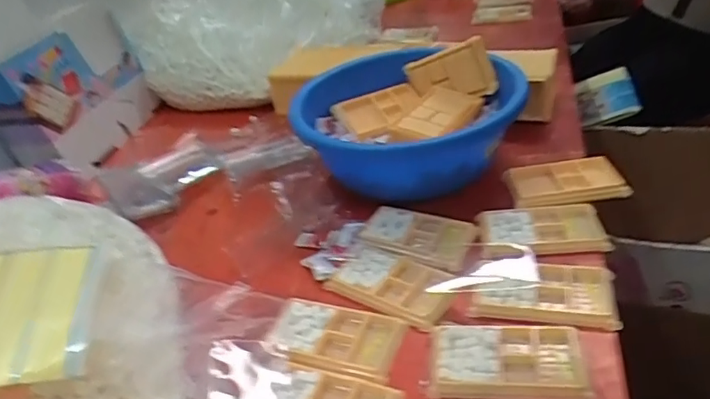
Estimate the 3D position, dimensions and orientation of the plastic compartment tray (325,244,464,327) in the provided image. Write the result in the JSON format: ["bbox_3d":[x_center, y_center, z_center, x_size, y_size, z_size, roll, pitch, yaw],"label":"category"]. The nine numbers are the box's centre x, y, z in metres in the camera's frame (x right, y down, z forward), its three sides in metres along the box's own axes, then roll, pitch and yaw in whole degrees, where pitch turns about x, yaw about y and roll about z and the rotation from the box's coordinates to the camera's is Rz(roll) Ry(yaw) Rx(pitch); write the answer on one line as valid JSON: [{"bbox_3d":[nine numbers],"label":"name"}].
[{"bbox_3d":[0.042,0.088,0.609,0.137,0.019,0.080,15,41,32],"label":"plastic compartment tray"}]

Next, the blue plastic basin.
[{"bbox_3d":[0.061,-0.110,0.800,0.320,0.117,0.320,-7,34,5],"label":"blue plastic basin"}]

